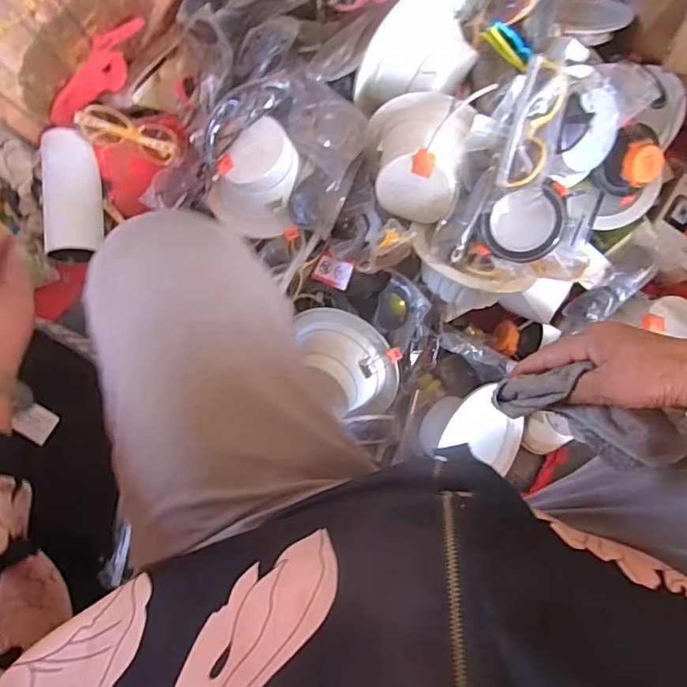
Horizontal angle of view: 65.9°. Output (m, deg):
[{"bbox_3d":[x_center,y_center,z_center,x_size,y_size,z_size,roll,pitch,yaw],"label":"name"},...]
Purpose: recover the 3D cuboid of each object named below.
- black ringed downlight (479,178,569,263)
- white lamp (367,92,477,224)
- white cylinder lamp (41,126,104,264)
[{"bbox_3d":[0.207,-0.137,0.614,0.088,0.029,0.088,5,106,18],"label":"black ringed downlight"},{"bbox_3d":[0.085,-0.226,0.640,0.113,0.077,0.126,11,84,-1],"label":"white lamp"},{"bbox_3d":[-0.387,-0.207,0.751,0.072,0.059,0.178,-4,84,-3],"label":"white cylinder lamp"}]

